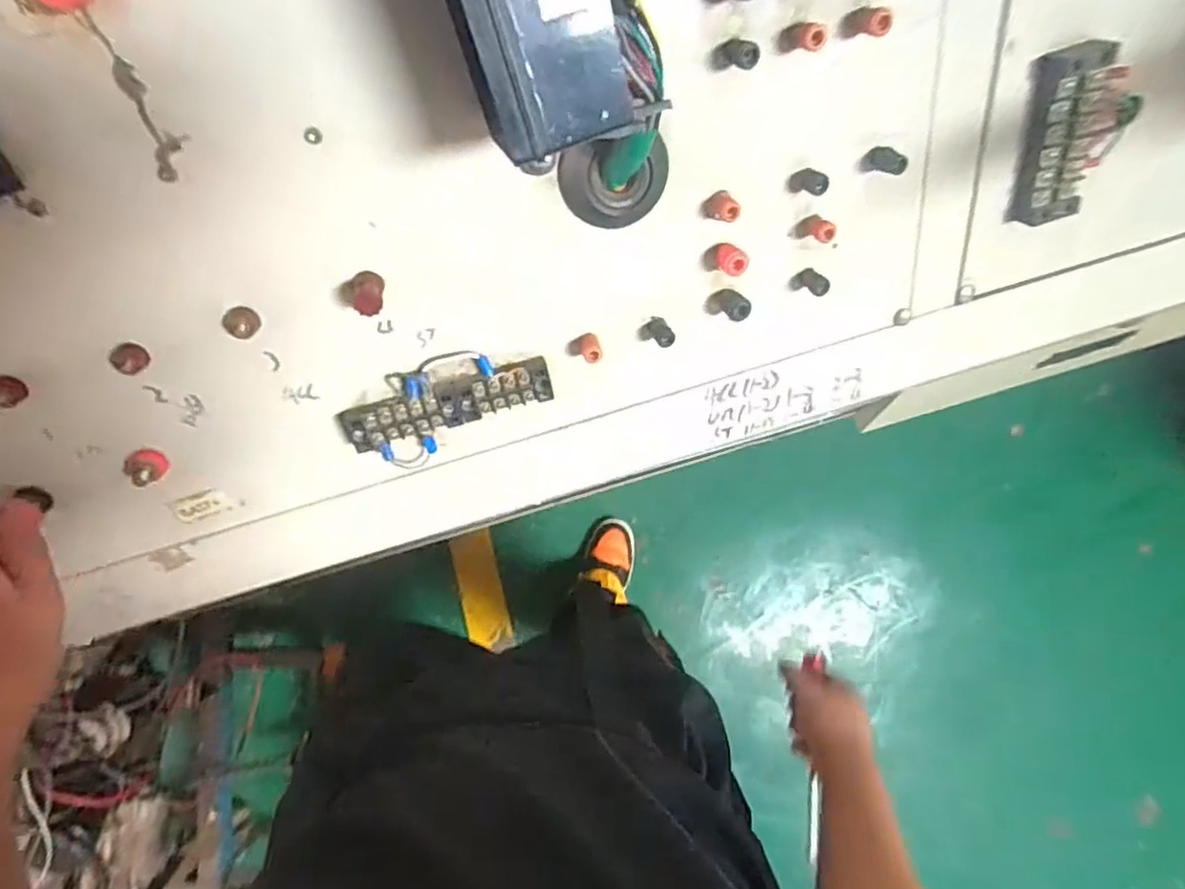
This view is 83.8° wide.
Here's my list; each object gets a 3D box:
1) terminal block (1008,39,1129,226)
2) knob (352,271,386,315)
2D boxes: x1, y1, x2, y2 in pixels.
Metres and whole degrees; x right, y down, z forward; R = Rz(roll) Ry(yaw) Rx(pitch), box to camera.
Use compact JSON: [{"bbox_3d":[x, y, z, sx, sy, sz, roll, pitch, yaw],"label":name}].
[{"bbox_3d":[0.267,-0.174,0.375,0.039,0.018,0.092,-13,128,-3],"label":"terminal block"},{"bbox_3d":[-0.114,-0.078,0.334,0.015,0.012,0.026,-12,47,-3],"label":"knob"}]

